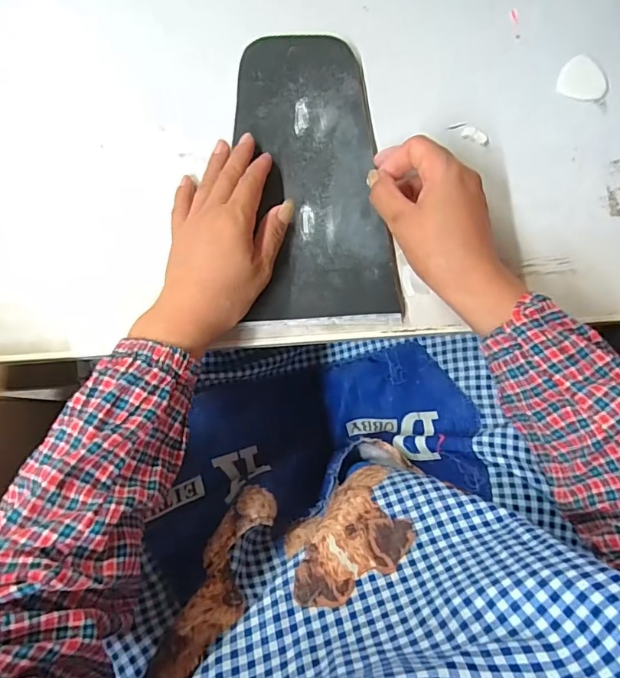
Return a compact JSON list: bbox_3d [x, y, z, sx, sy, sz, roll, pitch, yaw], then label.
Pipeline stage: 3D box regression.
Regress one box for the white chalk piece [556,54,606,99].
[{"bbox_3d":[0.239,-0.230,0.421,0.040,0.004,0.038,12,81,2],"label":"white chalk piece"}]

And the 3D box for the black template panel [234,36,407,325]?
[{"bbox_3d":[0.004,-0.133,0.397,0.116,0.012,0.245,-3,81,-3],"label":"black template panel"}]

